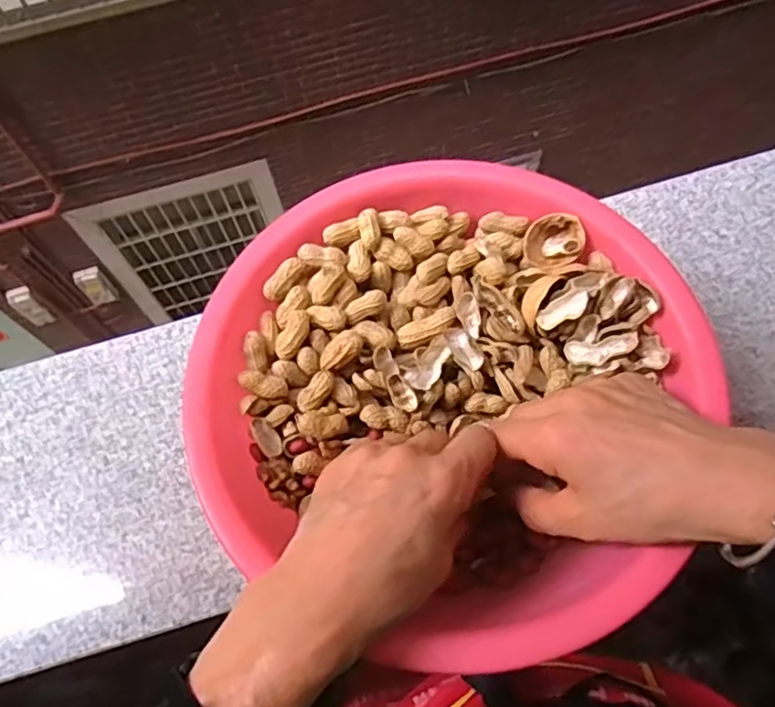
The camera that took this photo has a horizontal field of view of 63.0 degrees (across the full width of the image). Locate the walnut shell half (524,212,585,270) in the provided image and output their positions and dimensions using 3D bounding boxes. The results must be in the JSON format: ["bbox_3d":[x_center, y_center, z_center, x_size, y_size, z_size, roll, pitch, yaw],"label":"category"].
[{"bbox_3d":[0.095,-0.063,0.362,0.031,0.017,0.030,12,66,9],"label":"walnut shell half"}]

